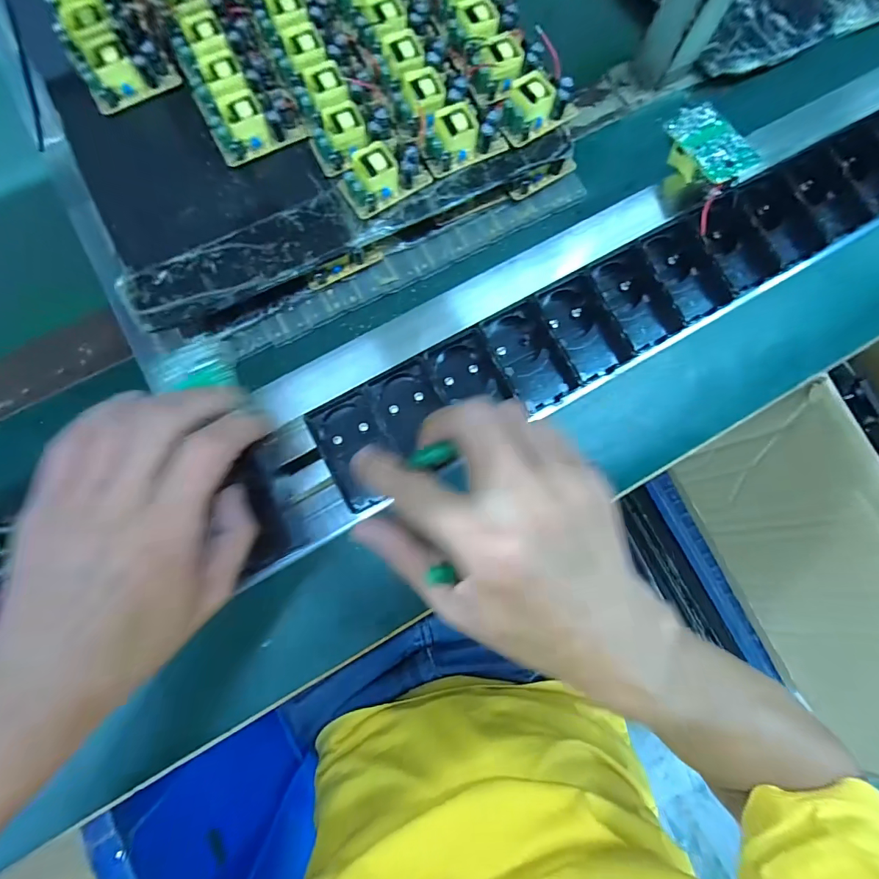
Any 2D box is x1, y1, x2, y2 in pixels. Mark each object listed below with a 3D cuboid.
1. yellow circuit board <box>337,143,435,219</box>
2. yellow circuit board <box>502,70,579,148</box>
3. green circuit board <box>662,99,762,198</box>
[{"bbox_3d":[-0.041,-0.198,0.307,0.063,0.024,0.033,-33,83,-6],"label":"yellow circuit board"},{"bbox_3d":[0.075,-0.261,0.321,0.061,0.022,0.036,-32,83,-6],"label":"yellow circuit board"},{"bbox_3d":[0.187,-0.202,0.296,0.041,0.032,0.067,-25,83,-5],"label":"green circuit board"}]

